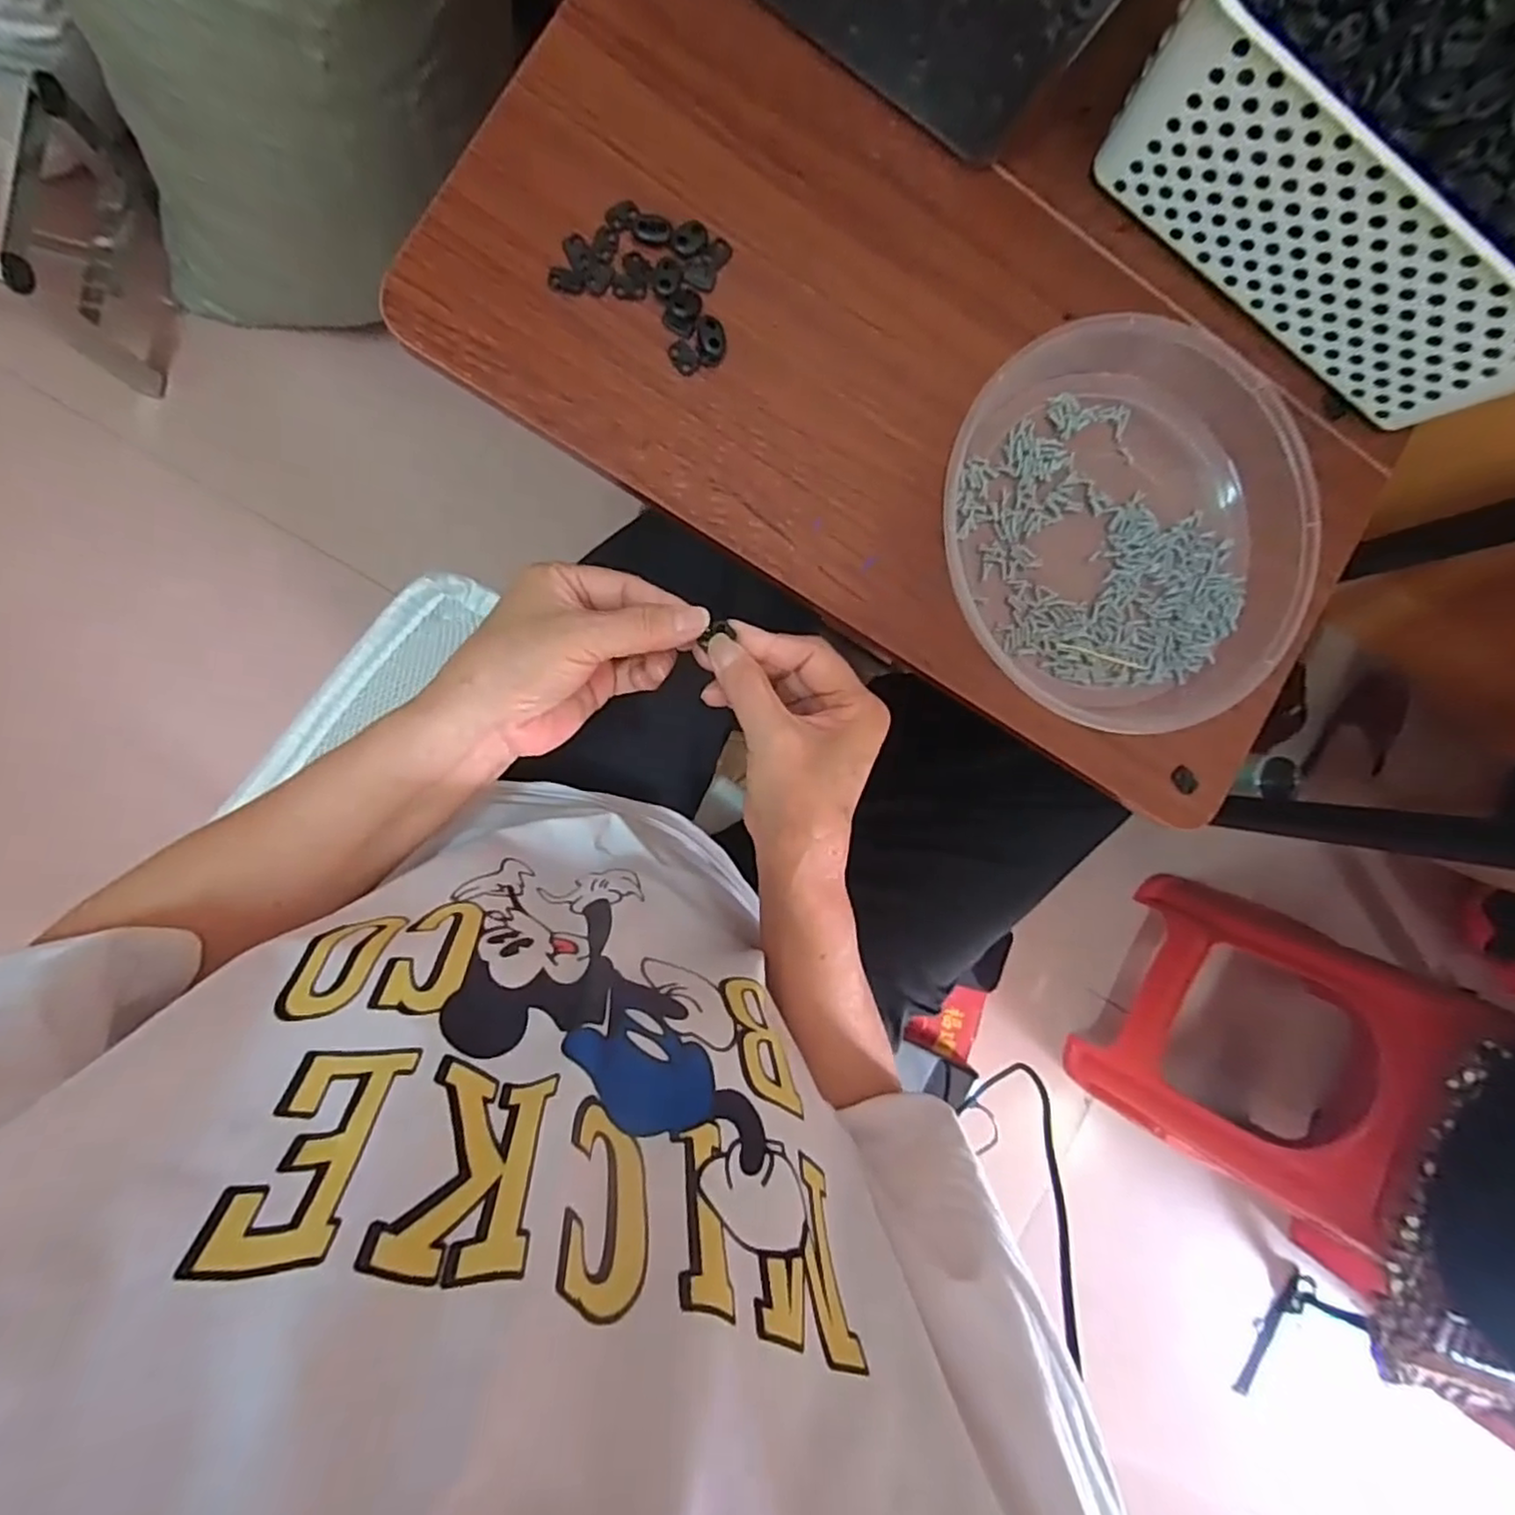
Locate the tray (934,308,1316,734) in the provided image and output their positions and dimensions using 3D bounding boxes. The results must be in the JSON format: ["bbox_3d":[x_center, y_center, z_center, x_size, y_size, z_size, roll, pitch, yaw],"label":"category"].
[{"bbox_3d":[0.226,-0.142,0.407,0.231,0.045,0.219,0,92,-9],"label":"tray"}]

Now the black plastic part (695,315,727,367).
[{"bbox_3d":[-0.026,-0.234,0.383,0.016,0.012,0.023,-13,94,-9],"label":"black plastic part"}]

